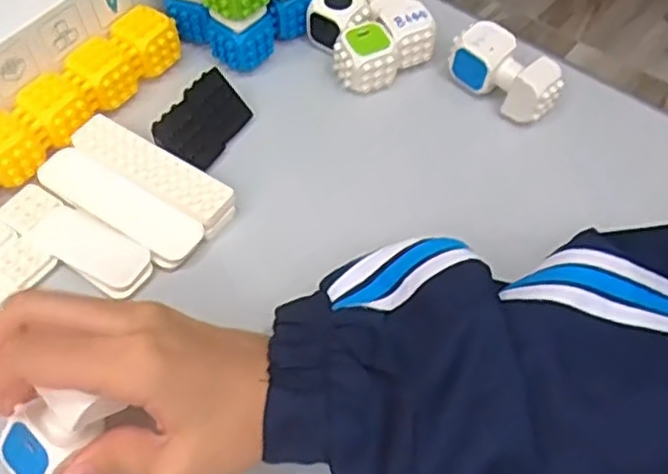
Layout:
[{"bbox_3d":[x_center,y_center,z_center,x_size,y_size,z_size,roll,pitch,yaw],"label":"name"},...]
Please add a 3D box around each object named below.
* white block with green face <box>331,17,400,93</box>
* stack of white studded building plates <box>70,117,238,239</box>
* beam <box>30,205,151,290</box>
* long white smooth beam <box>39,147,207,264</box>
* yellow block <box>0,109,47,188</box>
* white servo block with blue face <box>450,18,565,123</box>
[{"bbox_3d":[0.018,-0.113,0.442,0.035,0.027,0.037,-23,59,-15],"label":"white block with green face"},{"bbox_3d":[-0.104,-0.036,0.405,0.105,0.019,0.025,30,60,19],"label":"stack of white studded building plates"},{"bbox_3d":[-0.129,0.004,0.376,0.067,0.004,0.027,27,59,17],"label":"beam"},{"bbox_3d":[-0.120,-0.019,0.391,0.104,0.008,0.028,29,60,18],"label":"long white smooth beam"},{"bbox_3d":[-0.185,-0.049,0.398,0.036,0.028,0.030,-36,63,-22],"label":"yellow block"},{"bbox_3d":[0.106,-0.101,0.433,0.031,0.031,0.066,-39,64,-24],"label":"white servo block with blue face"}]

